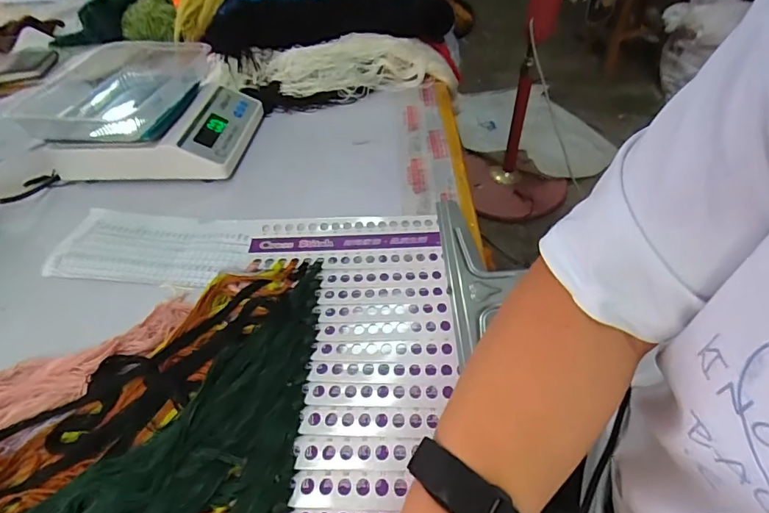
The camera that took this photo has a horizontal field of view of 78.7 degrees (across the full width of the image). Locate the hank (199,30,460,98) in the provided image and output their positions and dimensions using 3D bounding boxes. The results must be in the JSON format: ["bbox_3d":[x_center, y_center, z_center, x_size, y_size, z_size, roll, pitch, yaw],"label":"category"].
[{"bbox_3d":[-0.087,-0.318,0.800,0.428,0.076,0.088,-7,44,-2],"label":"hank"}]

